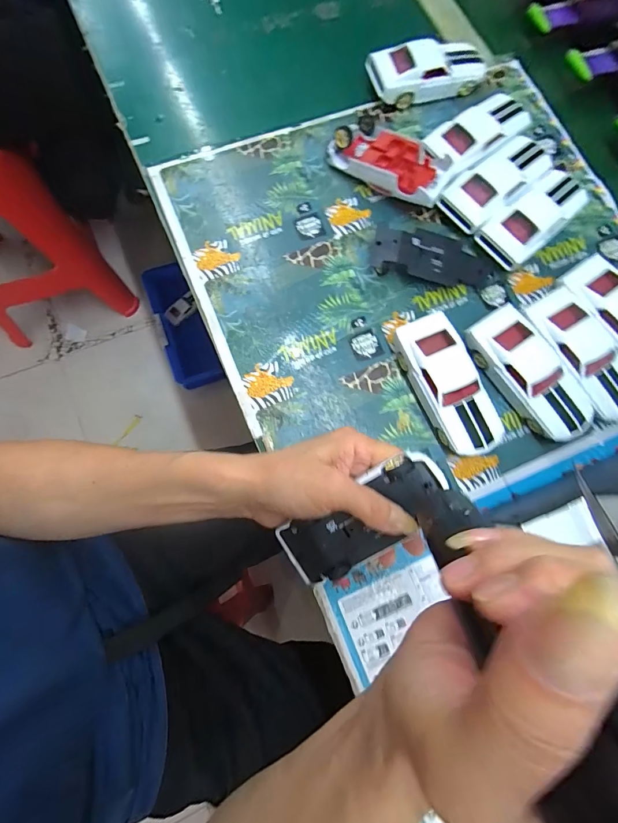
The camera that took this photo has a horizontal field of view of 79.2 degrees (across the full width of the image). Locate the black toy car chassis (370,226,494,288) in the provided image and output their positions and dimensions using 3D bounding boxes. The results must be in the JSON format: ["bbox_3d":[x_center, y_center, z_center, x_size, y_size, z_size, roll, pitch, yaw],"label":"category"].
[{"bbox_3d":[0.124,-0.153,0.370,0.121,0.026,0.048,8,77,-2],"label":"black toy car chassis"}]

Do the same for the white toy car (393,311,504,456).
[{"bbox_3d":[0.125,-0.023,0.337,0.051,0.034,0.126,-25,80,-9],"label":"white toy car"}]

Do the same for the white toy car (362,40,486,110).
[{"bbox_3d":[0.132,-0.377,0.412,0.127,0.035,0.050,-16,79,-7],"label":"white toy car"}]

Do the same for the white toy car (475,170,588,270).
[{"bbox_3d":[0.228,-0.196,0.380,0.125,0.032,0.050,-41,83,-11],"label":"white toy car"}]

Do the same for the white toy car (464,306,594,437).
[{"bbox_3d":[0.200,-0.032,0.343,0.054,0.036,0.130,-33,82,-10],"label":"white toy car"}]

